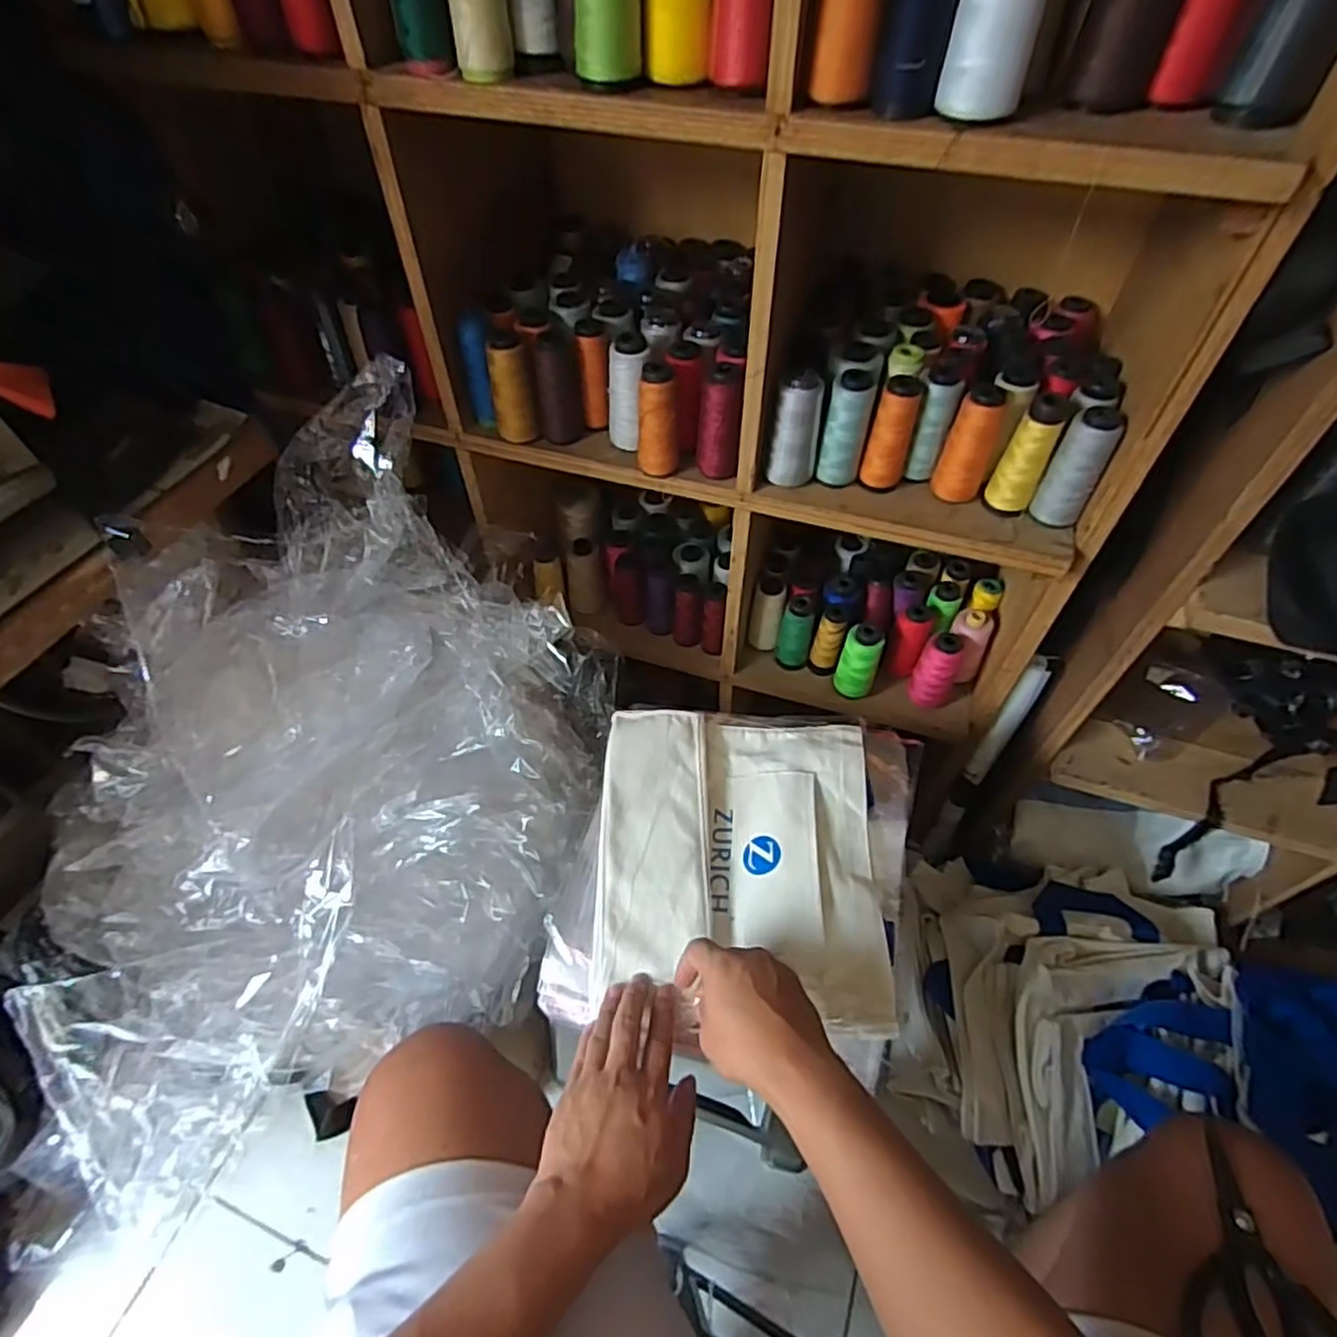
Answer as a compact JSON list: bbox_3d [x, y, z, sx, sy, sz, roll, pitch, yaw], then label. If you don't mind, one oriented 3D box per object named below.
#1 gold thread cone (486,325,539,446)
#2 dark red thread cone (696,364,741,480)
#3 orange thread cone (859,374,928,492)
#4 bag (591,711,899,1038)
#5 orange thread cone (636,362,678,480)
[{"bbox_3d":[-0.169,-0.303,0.756,0.046,0.107,0.038,-14,53,-10],"label":"gold thread cone"},{"bbox_3d":[0.051,-0.246,0.707,0.041,0.111,0.039,2,52,2],"label":"dark red thread cone"},{"bbox_3d":[0.225,-0.235,0.701,0.041,0.108,0.040,19,55,14],"label":"orange thread cone"},{"bbox_3d":[0.061,0.166,0.639,0.244,0.037,0.275,3,52,2],"label":"bag"},{"bbox_3d":[-0.010,-0.253,0.718,0.041,0.115,0.036,2,52,2],"label":"orange thread cone"}]

